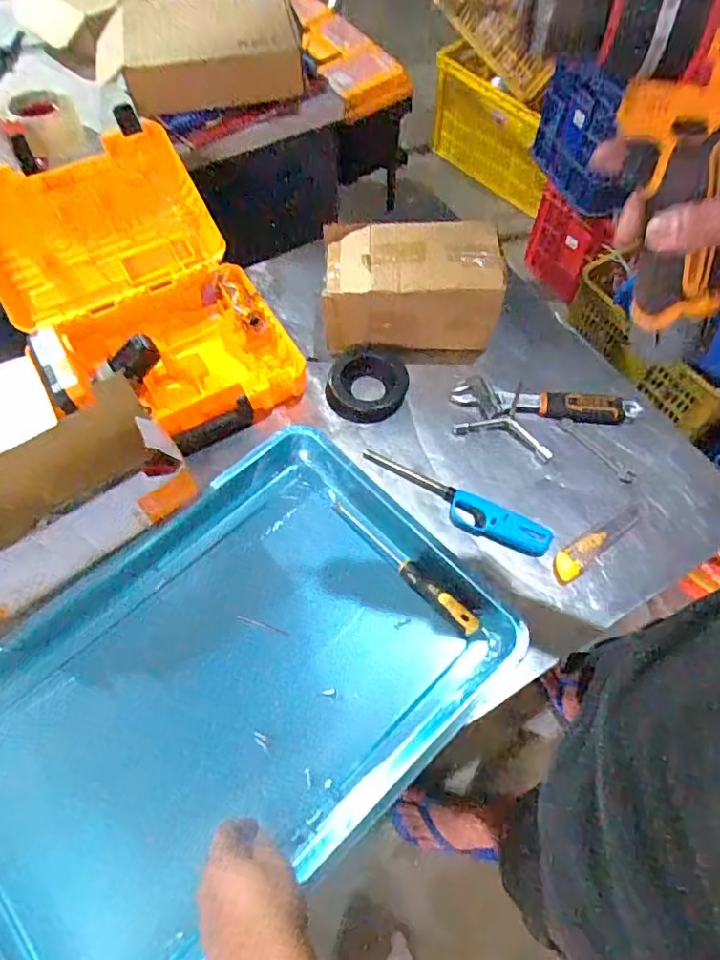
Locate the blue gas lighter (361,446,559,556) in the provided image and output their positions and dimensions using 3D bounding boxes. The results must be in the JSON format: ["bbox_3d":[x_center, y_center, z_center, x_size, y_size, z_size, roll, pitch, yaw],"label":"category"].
[{"bbox_3d":[0.116,0.024,0.728,0.255,0.023,0.050,28,65,15],"label":"blue gas lighter"}]

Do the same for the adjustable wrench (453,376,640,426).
[{"bbox_3d":[0.256,-0.105,0.792,0.254,0.024,0.061,10,62,6],"label":"adjustable wrench"}]

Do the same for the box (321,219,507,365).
[{"bbox_3d":[0.073,-0.270,0.820,0.241,0.125,0.140,4,61,3],"label":"box"}]

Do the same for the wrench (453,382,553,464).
[{"bbox_3d":[0.209,-0.065,0.778,0.127,0.011,0.115,-31,66,-16],"label":"wrench"}]

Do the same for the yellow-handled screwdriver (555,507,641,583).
[{"bbox_3d":[0.292,0.074,0.715,0.154,0.021,0.034,-37,67,-18],"label":"yellow-handled screwdriver"}]

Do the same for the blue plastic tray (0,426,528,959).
[{"bbox_3d":[-0.159,0.237,0.617,0.590,0.078,0.382,-39,68,-19],"label":"blue plastic tray"}]

